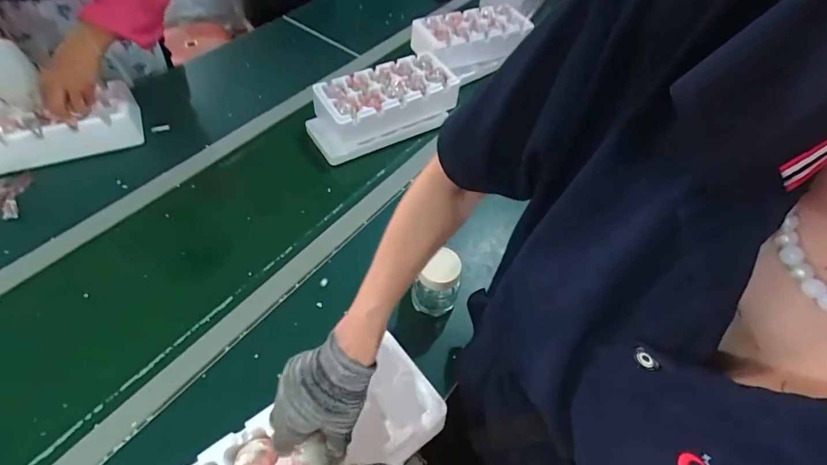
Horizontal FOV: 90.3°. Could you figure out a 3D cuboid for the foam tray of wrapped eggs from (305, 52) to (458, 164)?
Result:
[{"bbox_3d":[-0.068,-0.287,0.929,0.338,0.121,0.141,-24,58,-17],"label":"foam tray of wrapped eggs"}]

